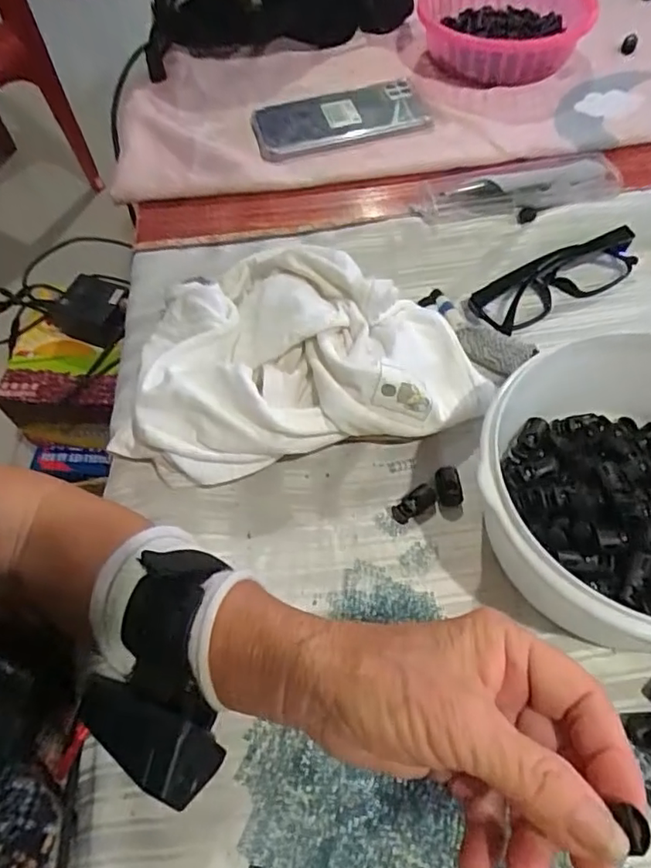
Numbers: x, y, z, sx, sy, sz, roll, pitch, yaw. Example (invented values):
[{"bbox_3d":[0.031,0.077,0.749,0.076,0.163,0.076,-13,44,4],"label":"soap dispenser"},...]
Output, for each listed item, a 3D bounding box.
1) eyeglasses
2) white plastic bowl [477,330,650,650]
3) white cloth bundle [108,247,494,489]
[{"bbox_3d":[0.166,-0.113,0.415,0.129,0.023,0.037,-27,60,-13],"label":"eyeglasses"},{"bbox_3d":[0.157,0.033,0.303,0.145,0.081,0.153,-1,58,2],"label":"white plastic bowl"},{"bbox_3d":[-0.025,-0.055,0.382,0.222,0.057,0.160,-14,58,-6],"label":"white cloth bundle"}]

